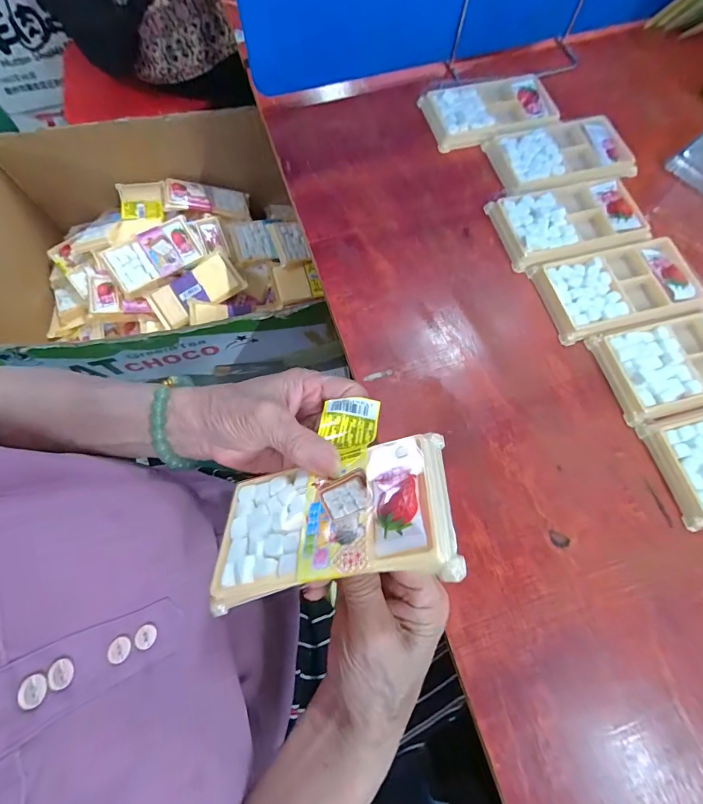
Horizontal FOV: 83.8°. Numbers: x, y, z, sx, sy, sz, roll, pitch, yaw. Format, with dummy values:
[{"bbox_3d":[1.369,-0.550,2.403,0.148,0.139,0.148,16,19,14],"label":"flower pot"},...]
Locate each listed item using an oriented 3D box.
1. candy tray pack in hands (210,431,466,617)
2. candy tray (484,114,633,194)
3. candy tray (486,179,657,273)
[{"bbox_3d":[-0.014,0.062,0.210,0.131,0.012,0.072,-18,42,19],"label":"candy tray pack in hands"},{"bbox_3d":[0.212,-0.251,0.398,0.137,0.016,0.083,-14,71,-3],"label":"candy tray"},{"bbox_3d":[0.206,-0.171,0.368,0.135,0.011,0.079,-14,71,-4],"label":"candy tray"}]

